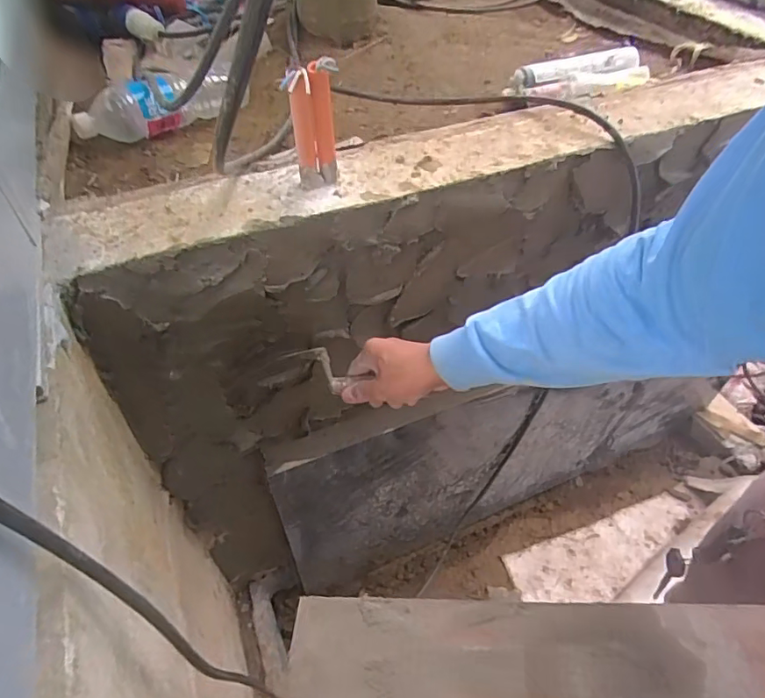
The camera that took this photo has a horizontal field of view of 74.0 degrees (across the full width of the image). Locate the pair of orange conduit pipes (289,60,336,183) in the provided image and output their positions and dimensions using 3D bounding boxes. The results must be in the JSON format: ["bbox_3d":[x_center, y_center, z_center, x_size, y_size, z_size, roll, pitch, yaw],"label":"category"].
[{"bbox_3d":[-0.071,-0.225,0.531,0.040,0.128,0.025,-2,49,-3],"label":"pair of orange conduit pipes"}]

